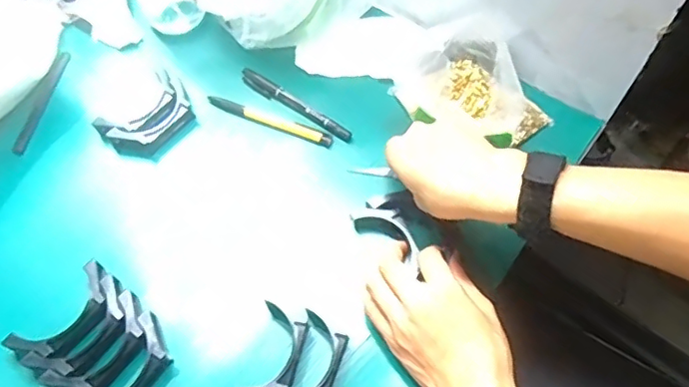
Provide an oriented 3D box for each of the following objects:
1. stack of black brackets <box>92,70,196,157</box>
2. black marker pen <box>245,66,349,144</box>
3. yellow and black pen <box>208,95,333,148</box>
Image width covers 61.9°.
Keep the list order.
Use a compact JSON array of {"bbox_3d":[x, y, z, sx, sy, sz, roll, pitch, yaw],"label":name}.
[{"bbox_3d":[-0.195,-0.077,0.575,0.061,0.025,0.090,40,71,21],"label":"stack of black brackets"},{"bbox_3d":[-0.050,-0.089,0.579,0.135,0.008,0.017,32,68,18],"label":"black marker pen"},{"bbox_3d":[-0.075,-0.075,0.574,0.134,0.007,0.013,20,65,13],"label":"yellow and black pen"}]

